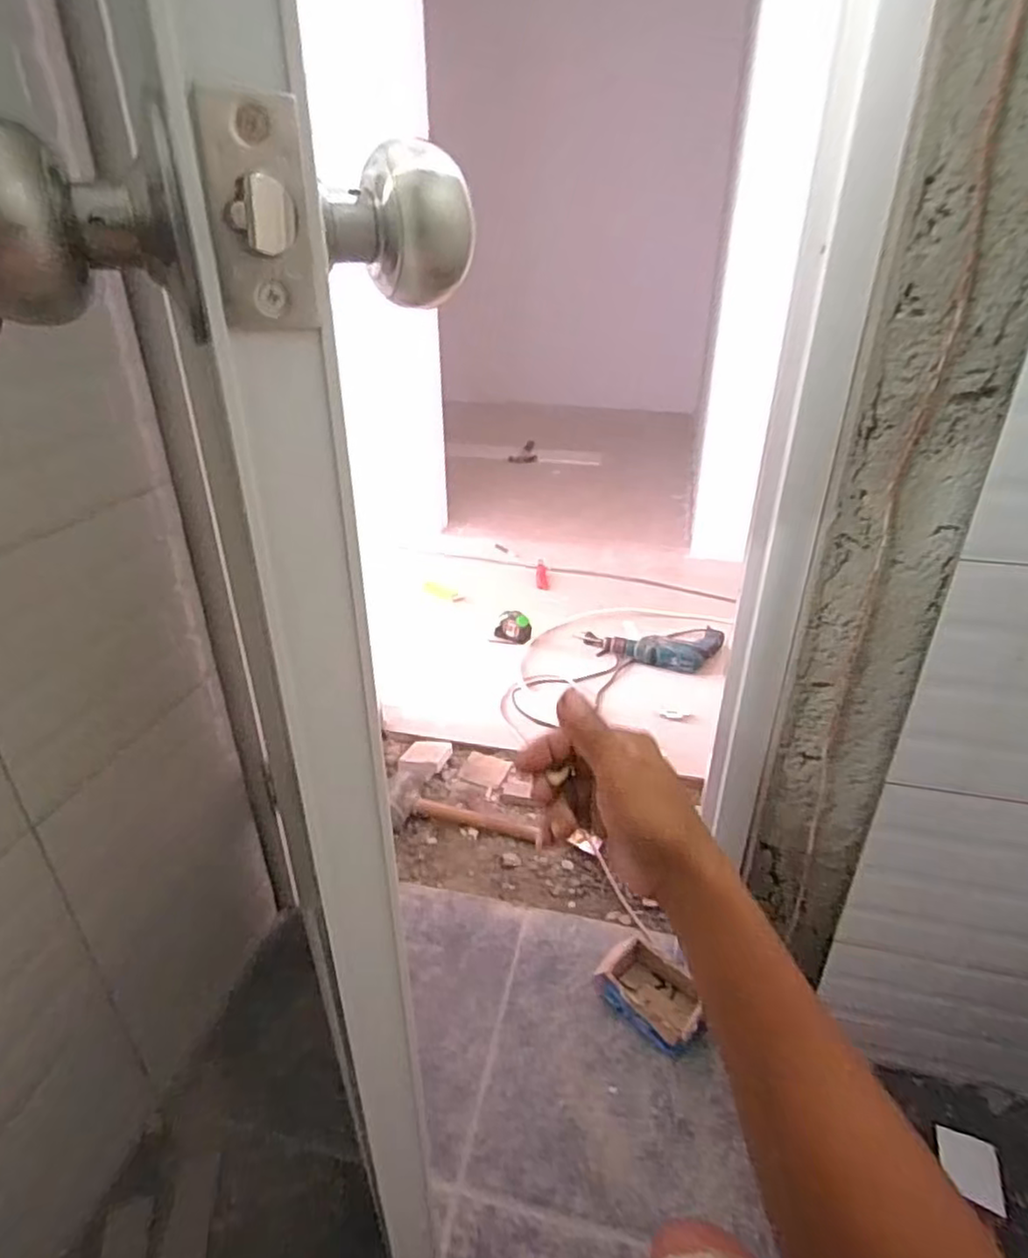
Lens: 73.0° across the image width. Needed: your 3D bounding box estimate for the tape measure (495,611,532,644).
[{"bbox_3d":[-0.001,-0.007,1.810,0.091,0.073,0.047,9,31,18],"label":"tape measure"}]

